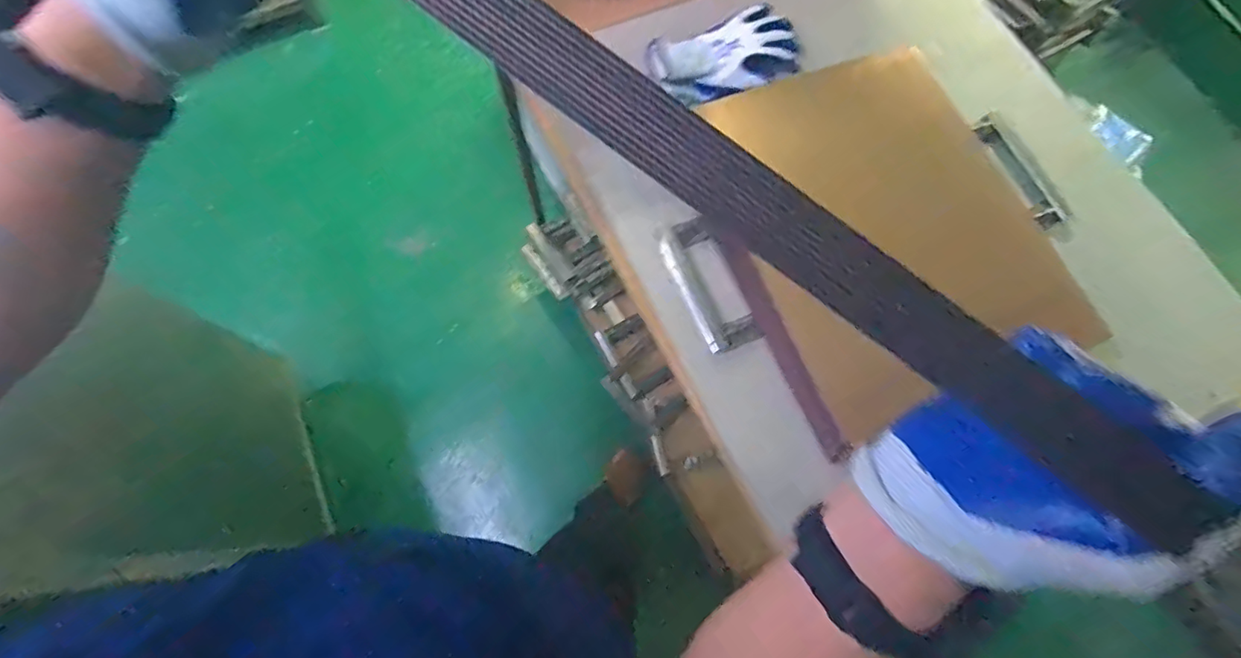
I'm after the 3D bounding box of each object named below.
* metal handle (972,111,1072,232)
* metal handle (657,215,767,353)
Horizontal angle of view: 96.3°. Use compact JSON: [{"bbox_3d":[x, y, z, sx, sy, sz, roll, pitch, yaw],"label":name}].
[{"bbox_3d":[0.545,-0.219,0.757,0.033,0.032,0.178,-20,73,-8],"label":"metal handle"},{"bbox_3d":[0.106,-0.054,0.694,0.069,0.029,0.174,-23,73,-9],"label":"metal handle"}]

